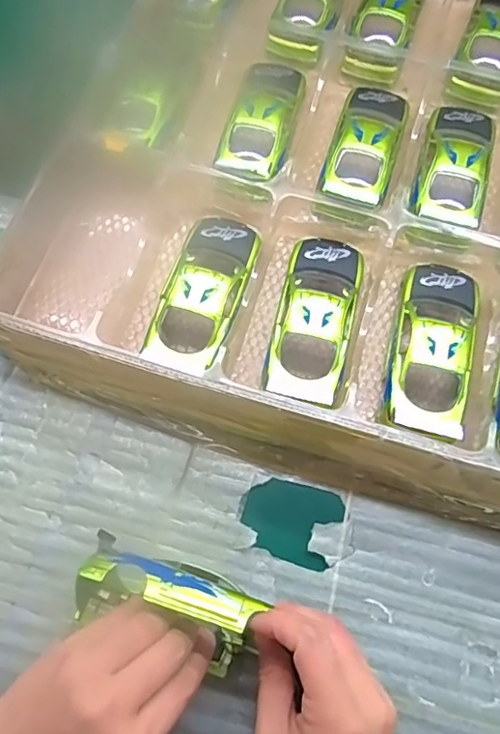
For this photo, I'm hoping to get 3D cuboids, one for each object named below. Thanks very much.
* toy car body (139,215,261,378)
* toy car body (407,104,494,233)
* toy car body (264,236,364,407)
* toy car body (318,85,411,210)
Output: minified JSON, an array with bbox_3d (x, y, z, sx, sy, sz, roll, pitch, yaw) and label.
[{"bbox_3d":[-0.031,-0.051,0.367,0.053,0.035,0.121,15,69,5],"label":"toy car body"},{"bbox_3d":[0.155,-0.155,0.404,0.051,0.022,0.117,17,69,7],"label":"toy car body"},{"bbox_3d":[0.043,-0.033,0.361,0.048,0.034,0.122,13,69,5],"label":"toy car body"},{"bbox_3d":[0.090,-0.170,0.411,0.052,0.022,0.119,17,69,7],"label":"toy car body"}]

